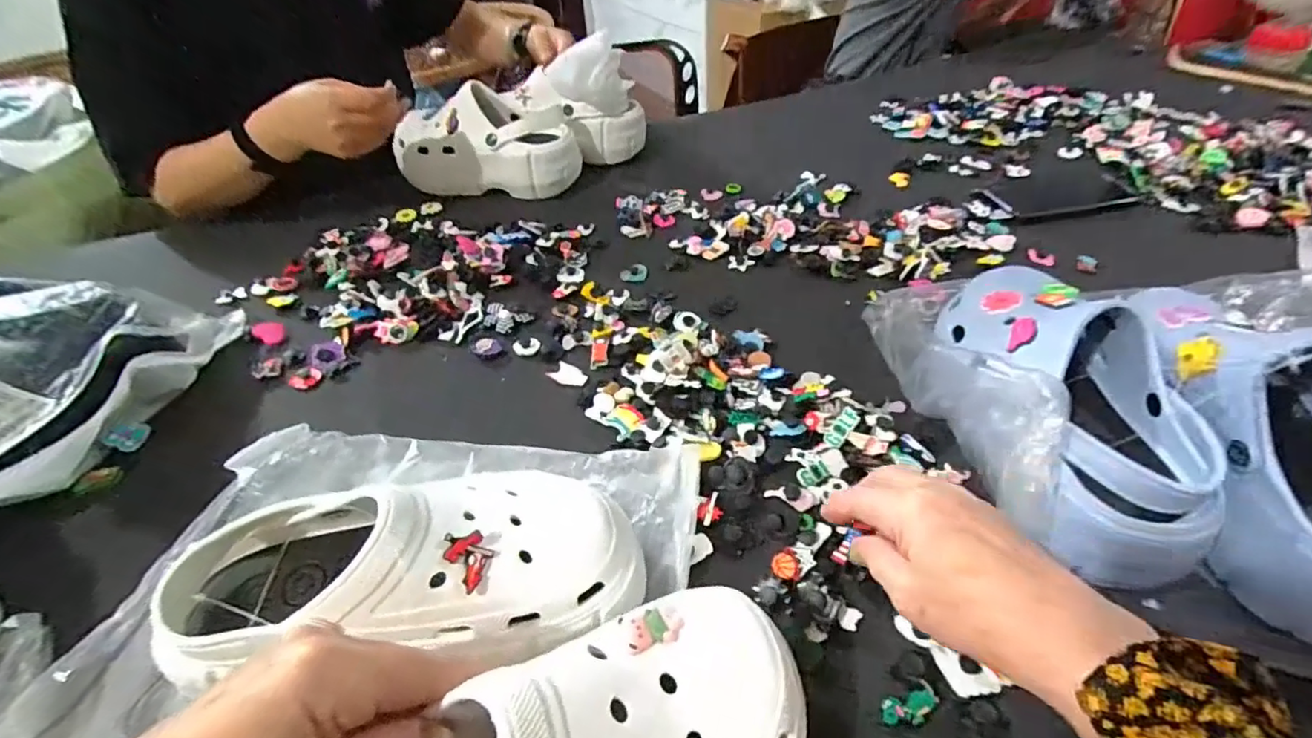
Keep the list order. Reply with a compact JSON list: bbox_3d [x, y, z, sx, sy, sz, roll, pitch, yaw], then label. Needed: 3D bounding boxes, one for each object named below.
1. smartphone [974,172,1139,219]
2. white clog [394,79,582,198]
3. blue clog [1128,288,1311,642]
[{"bbox_3d":[0.486,-0.214,0.705,0.174,0.012,0.078,-10,44,-6],"label":"smartphone"},{"bbox_3d":[-0.221,-0.296,0.755,0.232,0.098,0.102,8,45,13],"label":"white clog"},{"bbox_3d":[0.381,0.038,0.360,0.099,0.116,0.232,3,44,8],"label":"blue clog"}]

